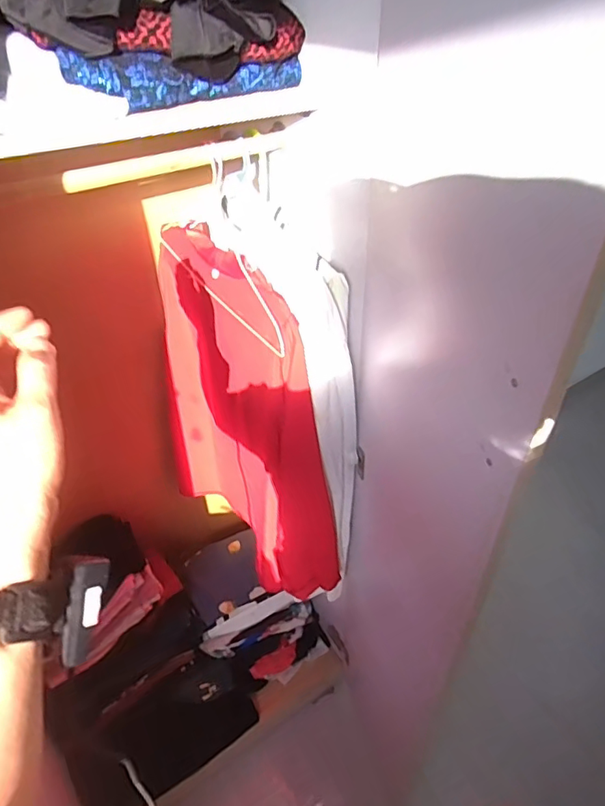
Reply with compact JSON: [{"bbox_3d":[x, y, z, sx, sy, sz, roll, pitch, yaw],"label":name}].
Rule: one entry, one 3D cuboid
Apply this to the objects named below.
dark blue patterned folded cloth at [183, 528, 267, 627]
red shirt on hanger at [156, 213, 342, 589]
[{"bbox_3d":[-0.203,0.439,1.338,0.201,0.051,0.202,-20,43,-22],"label":"dark blue patterned folded cloth"},{"bbox_3d":[-0.118,0.030,0.954,0.106,0.601,0.464,-26,46,-27],"label":"red shirt on hanger"}]

